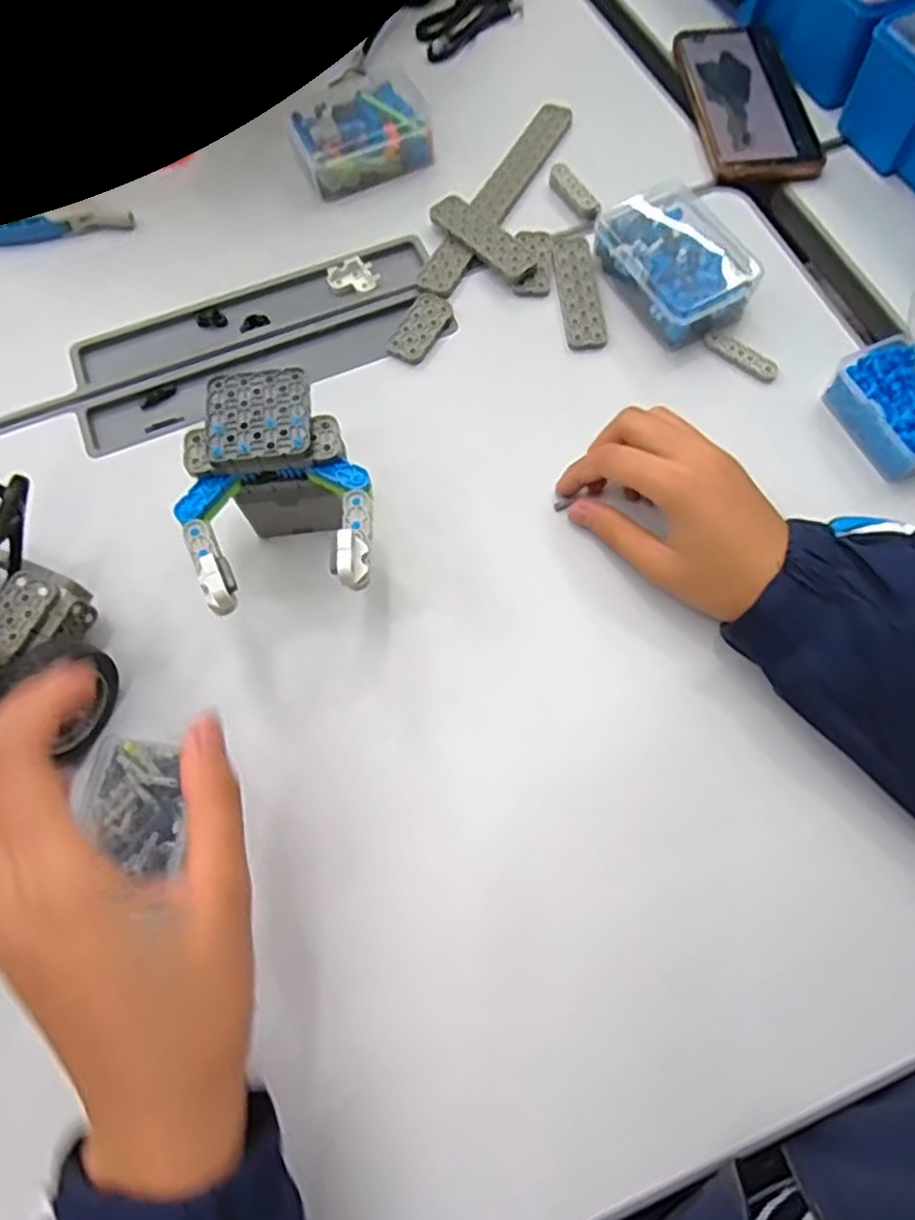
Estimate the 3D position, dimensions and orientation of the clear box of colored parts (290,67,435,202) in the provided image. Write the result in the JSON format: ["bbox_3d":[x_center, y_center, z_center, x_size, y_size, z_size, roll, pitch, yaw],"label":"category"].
[{"bbox_3d":[-0.069,-0.338,0.515,0.090,0.029,0.071,-22,69,-6],"label":"clear box of colored parts"}]

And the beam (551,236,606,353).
[{"bbox_3d":[0.077,-0.206,0.468,0.025,0.006,0.091,-5,69,0],"label":"beam"}]

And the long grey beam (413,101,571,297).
[{"bbox_3d":[0.029,-0.289,0.502,0.026,0.008,0.199,26,72,12],"label":"long grey beam"}]

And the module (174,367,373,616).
[{"bbox_3d":[-0.087,-0.048,0.374,0.086,0.083,0.114,-9,68,-2],"label":"module"}]

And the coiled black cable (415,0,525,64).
[{"bbox_3d":[0.009,-0.478,0.585,0.050,0.010,0.103,37,74,15],"label":"coiled black cable"}]

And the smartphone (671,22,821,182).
[{"bbox_3d":[0.208,-0.372,0.531,0.073,0.012,0.161,-8,69,-1],"label":"smartphone"}]

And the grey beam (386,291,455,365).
[{"bbox_3d":[-0.023,-0.179,0.461,0.025,0.006,0.053,27,72,12],"label":"grey beam"}]

